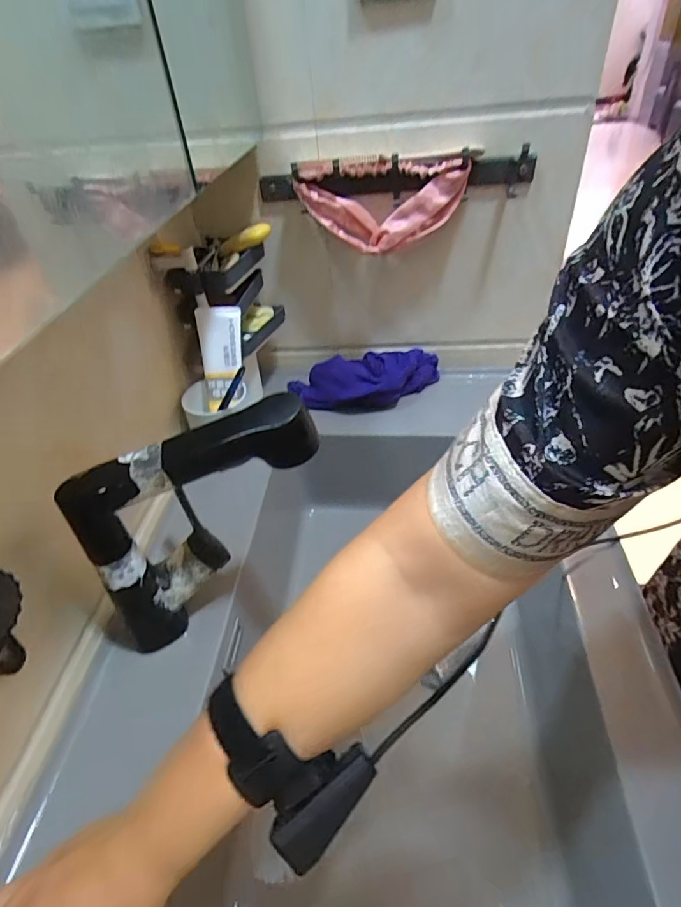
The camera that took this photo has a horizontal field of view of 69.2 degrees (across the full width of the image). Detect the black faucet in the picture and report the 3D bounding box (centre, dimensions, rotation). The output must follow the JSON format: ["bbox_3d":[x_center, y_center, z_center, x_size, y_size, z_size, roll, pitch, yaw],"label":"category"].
[{"bbox_3d":[-0.110,0.066,0.423,0.195,0.221,0.056,-13,41,-9],"label":"black faucet"}]

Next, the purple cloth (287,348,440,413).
[{"bbox_3d":[0.036,-0.109,0.736,0.227,0.061,0.100,-6,40,0],"label":"purple cloth"}]

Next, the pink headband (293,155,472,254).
[{"bbox_3d":[0.051,-0.310,0.612,0.199,0.100,0.029,0,41,6],"label":"pink headband"}]

